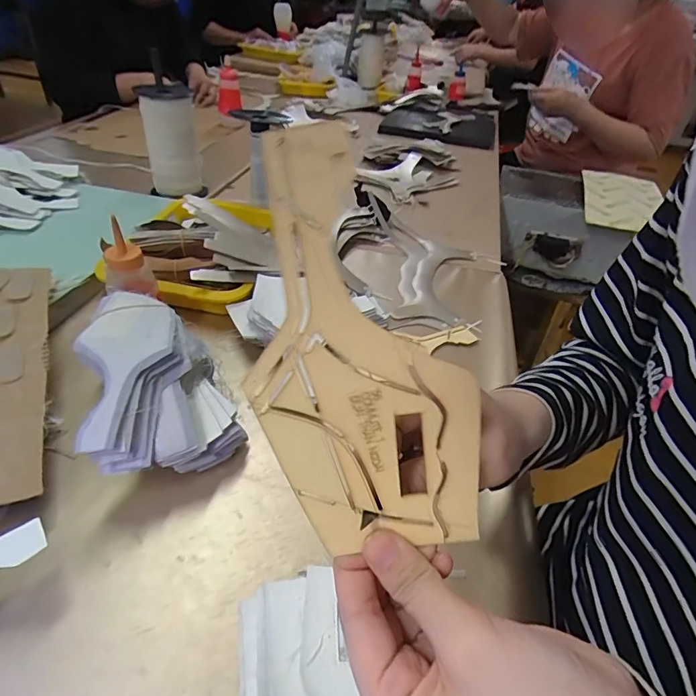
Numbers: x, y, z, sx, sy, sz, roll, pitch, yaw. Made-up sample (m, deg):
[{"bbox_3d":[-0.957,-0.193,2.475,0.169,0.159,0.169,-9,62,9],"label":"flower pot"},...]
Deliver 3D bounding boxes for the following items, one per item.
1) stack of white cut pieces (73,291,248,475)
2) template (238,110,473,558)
[{"bbox_3d":[-0.183,0.036,0.415,0.118,0.095,0.170,-23,48,-29],"label":"stack of white cut pieces"},{"bbox_3d":[-0.001,0.007,0.177,0.077,0.167,0.005,-24,11,0],"label":"template"}]

